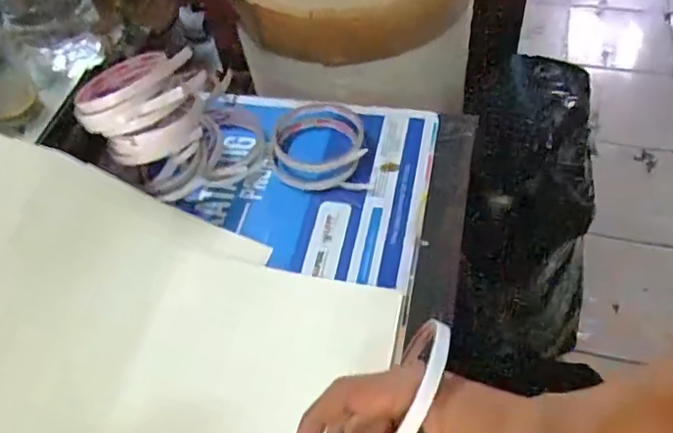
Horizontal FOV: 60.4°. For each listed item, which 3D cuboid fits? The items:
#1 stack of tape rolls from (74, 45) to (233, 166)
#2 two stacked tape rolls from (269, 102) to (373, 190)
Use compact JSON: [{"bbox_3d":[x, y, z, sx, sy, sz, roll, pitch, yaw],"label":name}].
[{"bbox_3d":[-0.165,-0.106,0.500,0.109,0.056,0.114,22,58,21],"label":"stack of tape rolls"},{"bbox_3d":[-0.016,-0.067,0.521,0.085,0.019,0.104,-4,52,3],"label":"two stacked tape rolls"}]

